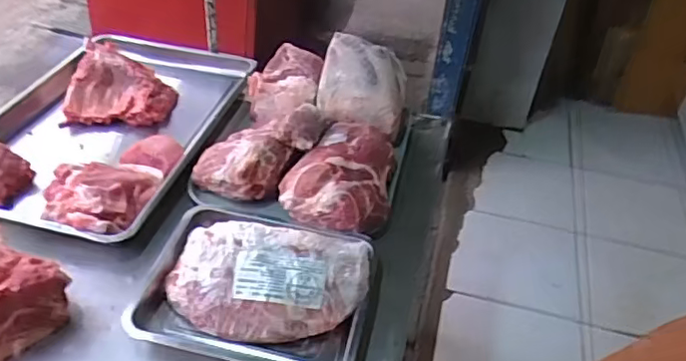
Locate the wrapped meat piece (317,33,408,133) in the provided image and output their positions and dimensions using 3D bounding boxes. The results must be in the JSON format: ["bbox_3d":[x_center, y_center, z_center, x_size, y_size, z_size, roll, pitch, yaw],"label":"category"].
[{"bbox_3d":[0.041,-0.189,1.124,0.164,0.106,0.177,7,38,0],"label":"wrapped meat piece"}]

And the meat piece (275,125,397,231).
[{"bbox_3d":[0.014,-0.018,0.989,0.163,0.075,0.262,19,40,15],"label":"meat piece"}]

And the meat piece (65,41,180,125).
[{"bbox_3d":[-0.439,-0.188,1.174,0.197,0.081,0.193,6,38,-1],"label":"meat piece"}]

